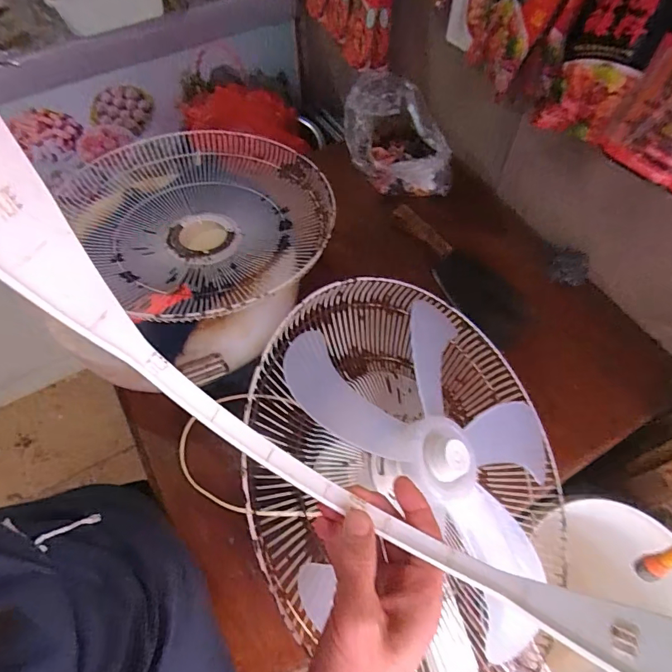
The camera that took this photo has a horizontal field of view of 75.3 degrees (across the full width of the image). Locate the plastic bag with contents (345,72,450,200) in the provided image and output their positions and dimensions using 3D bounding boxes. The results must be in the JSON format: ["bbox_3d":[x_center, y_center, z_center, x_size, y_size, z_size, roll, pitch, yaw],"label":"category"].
[{"bbox_3d":[0.118,-0.414,0.906,0.172,0.121,0.261,-16,61,-7],"label":"plastic bag with contents"}]

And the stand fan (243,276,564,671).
[{"bbox_3d":[0.188,0.472,0.513,0.370,0.325,1.100,-14,87,-6],"label":"stand fan"}]

